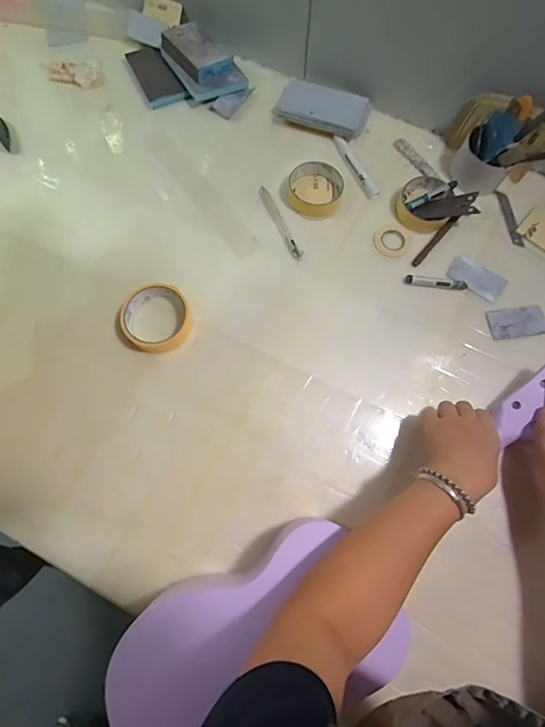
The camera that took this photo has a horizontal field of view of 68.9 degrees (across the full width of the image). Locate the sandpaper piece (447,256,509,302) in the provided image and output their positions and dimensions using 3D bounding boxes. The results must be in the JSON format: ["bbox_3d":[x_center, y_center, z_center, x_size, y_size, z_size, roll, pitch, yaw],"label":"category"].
[{"bbox_3d":[0.280,-0.119,0.548,0.077,0.017,0.034,40,116,22],"label":"sandpaper piece"}]

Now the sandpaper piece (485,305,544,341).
[{"bbox_3d":[0.325,-0.055,0.530,0.071,0.006,0.042,-8,73,5],"label":"sandpaper piece"}]

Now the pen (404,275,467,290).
[{"bbox_3d":[0.226,-0.112,0.550,0.081,0.011,0.014,9,73,1],"label":"pen"}]

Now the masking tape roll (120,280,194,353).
[{"bbox_3d":[-0.152,-0.061,0.524,0.087,0.021,0.090,0,73,-1],"label":"masking tape roll"}]

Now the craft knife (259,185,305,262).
[{"bbox_3d":[0.011,-0.208,0.579,0.013,0.011,0.134,-24,75,-8],"label":"craft knife"}]

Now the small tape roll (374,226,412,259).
[{"bbox_3d":[0.174,-0.177,0.575,0.049,0.008,0.053,0,73,-1],"label":"small tape roll"}]

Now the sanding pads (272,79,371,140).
[{"bbox_3d":[0.080,-0.413,0.644,0.145,0.023,0.081,25,74,6],"label":"sanding pads"}]

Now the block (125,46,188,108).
[{"bbox_3d":[-0.194,-0.480,0.659,0.062,0.019,0.125,-25,75,-9],"label":"block"}]

